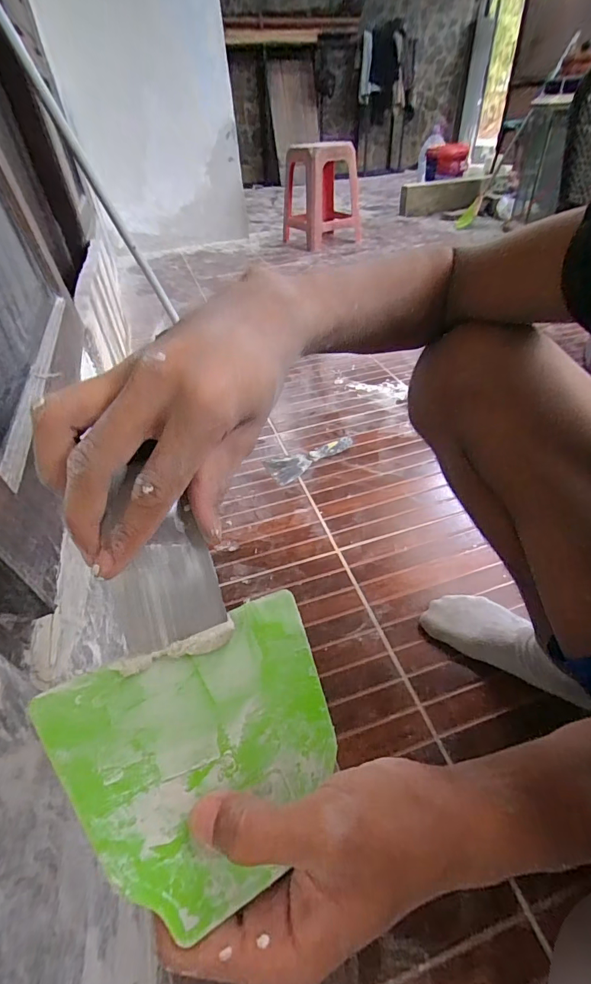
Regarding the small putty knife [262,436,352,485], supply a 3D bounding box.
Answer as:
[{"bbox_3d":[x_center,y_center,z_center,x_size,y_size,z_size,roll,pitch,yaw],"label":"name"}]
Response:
[{"bbox_3d":[0.033,-0.085,0.941,0.209,0.026,0.087,-27,45,-23],"label":"small putty knife"}]

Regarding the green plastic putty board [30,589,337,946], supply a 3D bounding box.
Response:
[{"bbox_3d":[-0.034,0.110,0.182,0.116,0.004,0.099,-18,63,-27],"label":"green plastic putty board"}]

